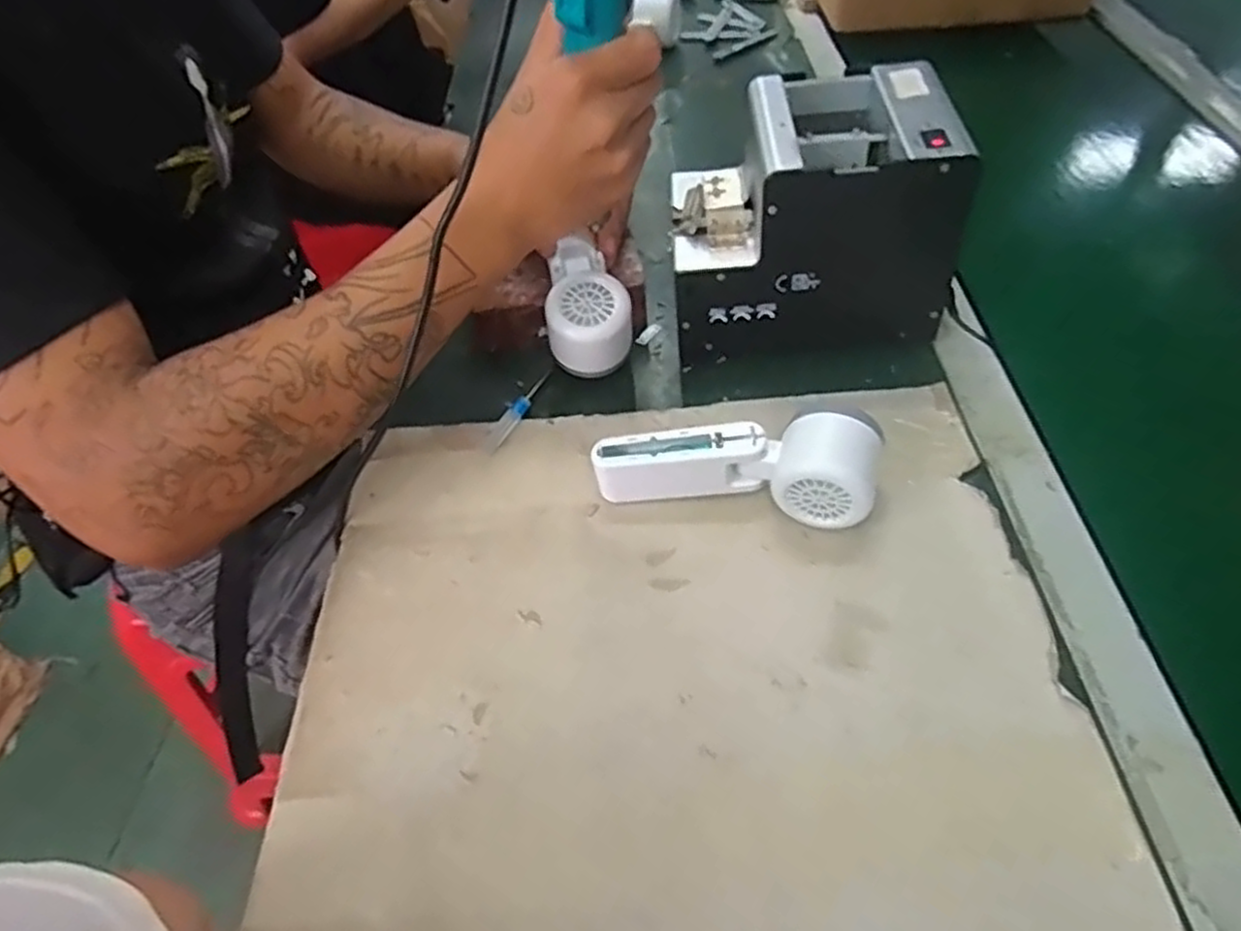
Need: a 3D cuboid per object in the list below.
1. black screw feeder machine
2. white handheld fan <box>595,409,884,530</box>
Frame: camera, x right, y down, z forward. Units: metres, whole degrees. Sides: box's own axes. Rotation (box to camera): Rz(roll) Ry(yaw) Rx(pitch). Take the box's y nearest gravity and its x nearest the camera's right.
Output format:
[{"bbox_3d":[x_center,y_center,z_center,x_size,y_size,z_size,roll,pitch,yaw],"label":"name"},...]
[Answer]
[{"bbox_3d":[0.130,-0.178,0.531,0.171,0.144,0.131,1,50,5],"label":"black screw feeder machine"},{"bbox_3d":[0.069,-0.002,0.462,0.164,0.052,0.061,7,51,10],"label":"white handheld fan"}]

